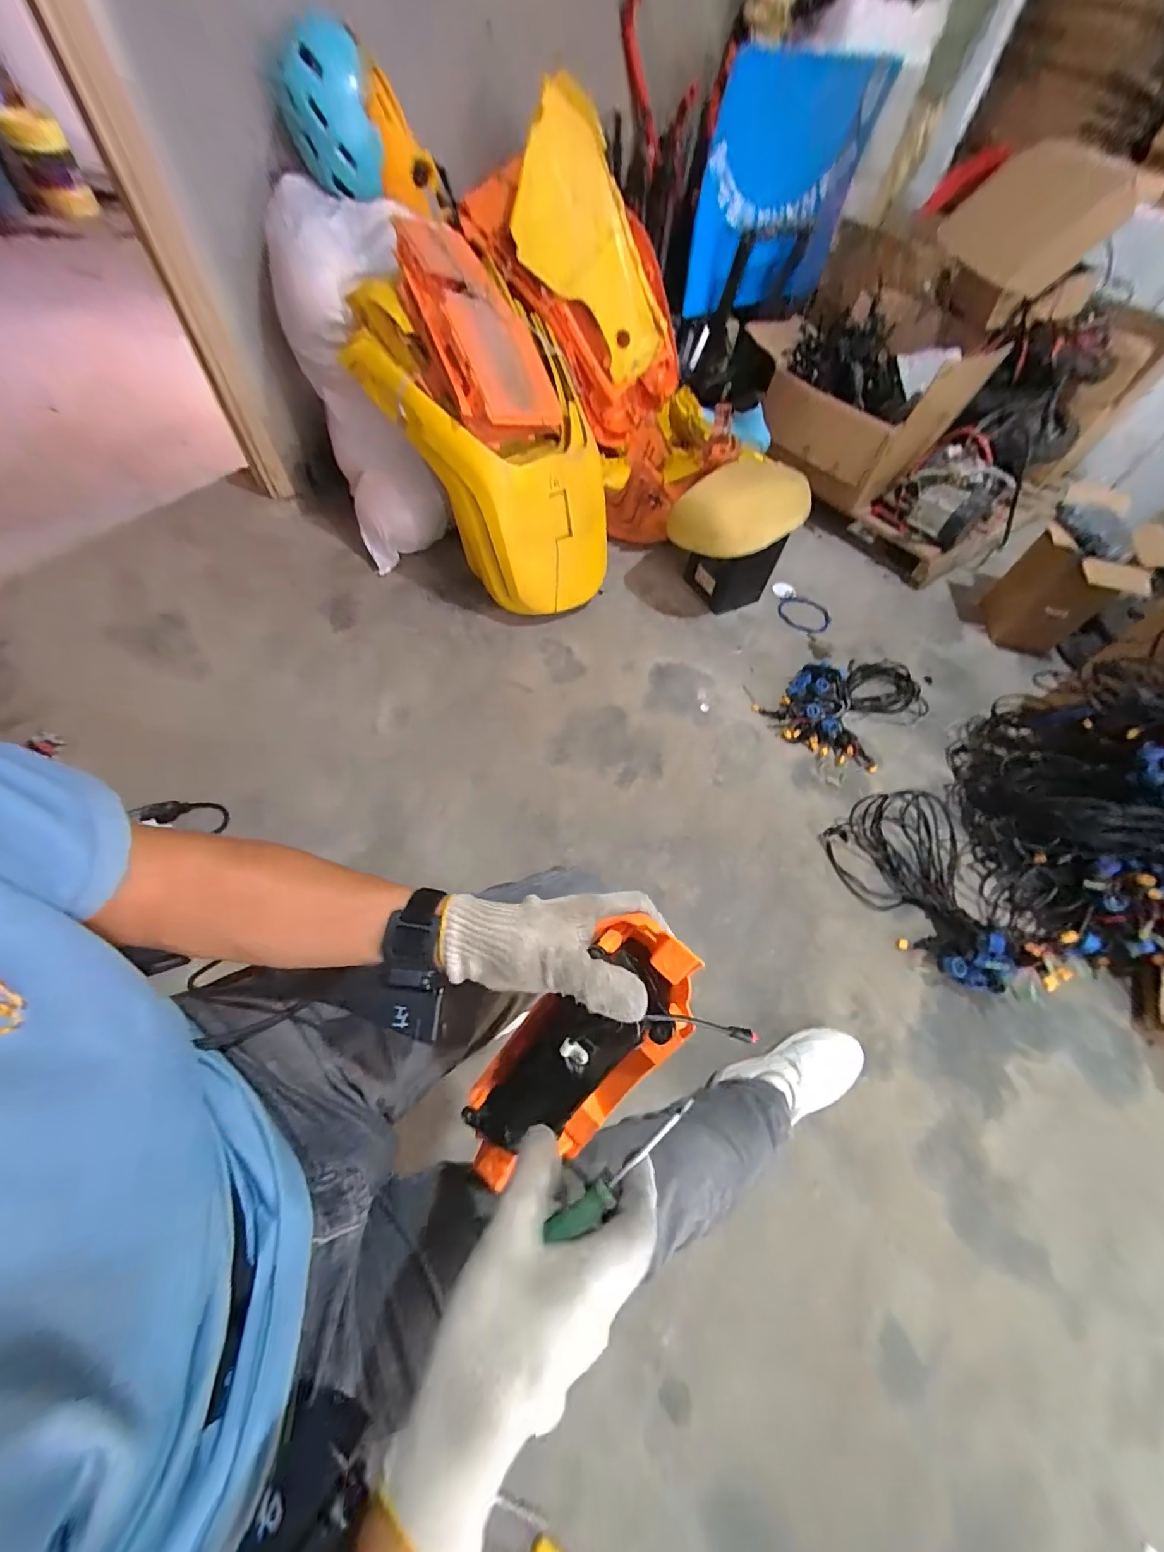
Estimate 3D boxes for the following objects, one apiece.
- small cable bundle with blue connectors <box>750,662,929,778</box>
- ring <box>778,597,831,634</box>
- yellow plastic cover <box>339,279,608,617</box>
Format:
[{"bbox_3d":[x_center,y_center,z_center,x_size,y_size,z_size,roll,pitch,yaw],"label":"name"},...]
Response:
[{"bbox_3d":[0.680,-0.196,1.238,0.429,0.058,0.296,-34,68,-21],"label":"small cable bundle with blue connectors"},{"bbox_3d":[0.648,-0.471,1.450,0.150,0.016,0.135,26,61,10],"label":"ring"},{"bbox_3d":[-0.231,-0.736,1.214,0.762,0.382,0.219,42,55,-30],"label":"yellow plastic cover"}]

